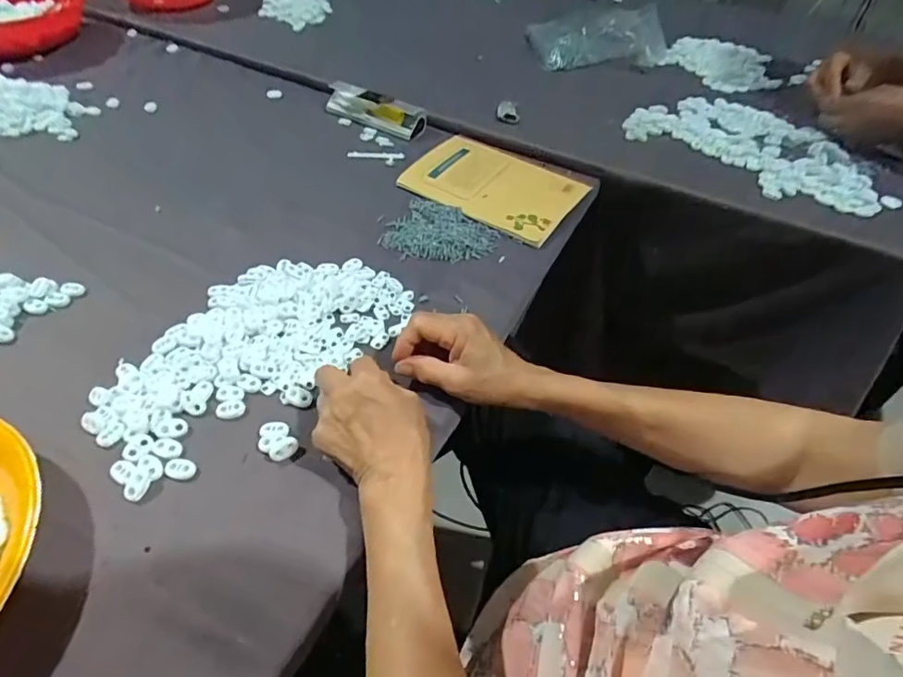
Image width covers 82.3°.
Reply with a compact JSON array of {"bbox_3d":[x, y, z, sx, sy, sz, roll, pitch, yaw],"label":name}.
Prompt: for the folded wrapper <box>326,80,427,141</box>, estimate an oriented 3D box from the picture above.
[{"bbox_3d":[-0.115,-0.330,0.749,0.158,0.040,0.039,28,53,21],"label":"folded wrapper"}]

